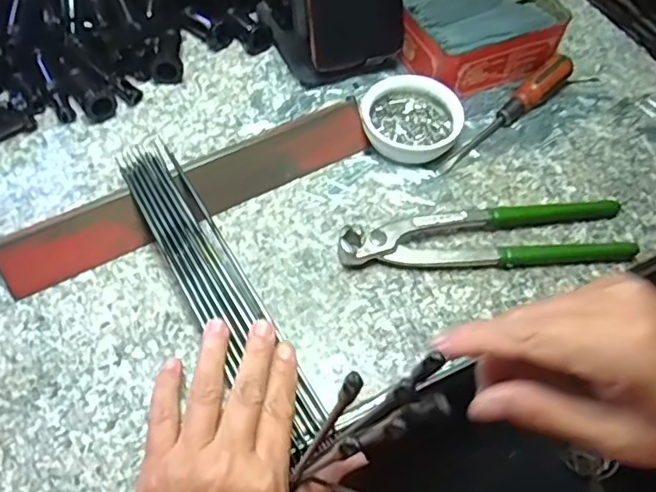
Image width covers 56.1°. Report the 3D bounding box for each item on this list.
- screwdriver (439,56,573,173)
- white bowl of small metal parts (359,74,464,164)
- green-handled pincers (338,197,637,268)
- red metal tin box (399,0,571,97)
[{"bbox_3d":[0.141,-0.103,0.469,0.023,0.025,0.149,38,63,18],"label":"screwdriver"},{"bbox_3d":[0.061,-0.095,0.457,0.071,0.027,0.062,4,58,-2],"label":"white bowl of small metal parts"},{"bbox_3d":[0.105,-0.011,0.414,0.196,0.017,0.053,-3,58,-6],"label":"green-handled pincers"},{"bbox_3d":[0.120,-0.186,0.516,0.129,0.043,0.110,-21,62,-16],"label":"red metal tin box"}]

